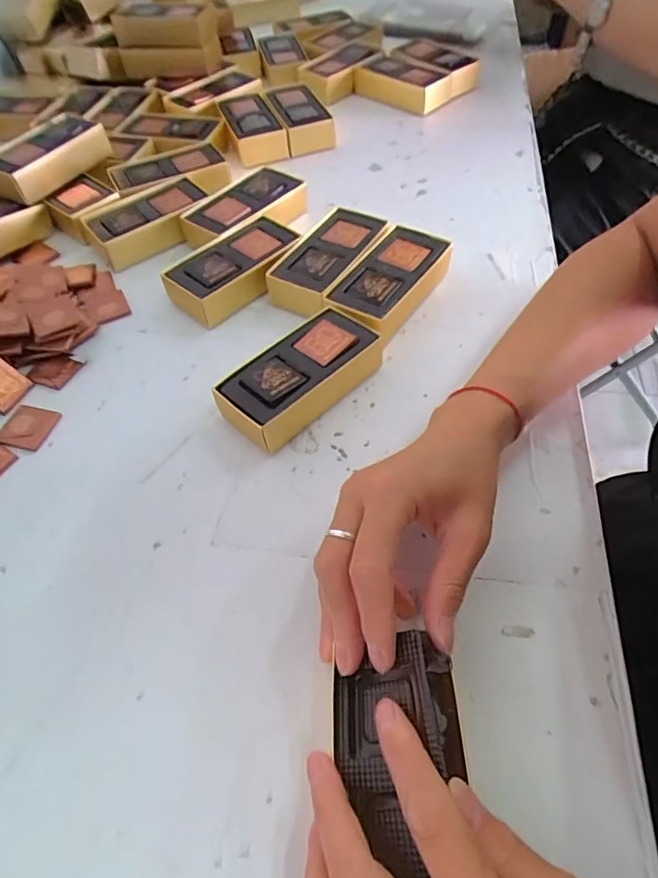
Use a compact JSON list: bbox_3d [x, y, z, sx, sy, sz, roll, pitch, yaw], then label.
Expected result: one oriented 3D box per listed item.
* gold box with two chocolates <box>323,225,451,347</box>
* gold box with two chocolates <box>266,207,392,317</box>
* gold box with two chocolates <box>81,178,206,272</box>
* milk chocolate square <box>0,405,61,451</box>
[{"bbox_3d":[0.049,-0.122,0.422,0.060,0.034,0.117,31,61,22],"label":"gold box with two chocolates"},{"bbox_3d":[0.002,-0.150,0.446,0.062,0.033,0.118,28,60,21],"label":"gold box with two chocolates"},{"bbox_3d":[-0.169,-0.205,0.494,0.110,0.031,0.064,-29,58,-17],"label":"gold box with two chocolates"},{"bbox_3d":[-0.216,-0.009,0.372,0.035,0.004,0.034,13,56,12],"label":"milk chocolate square"}]

